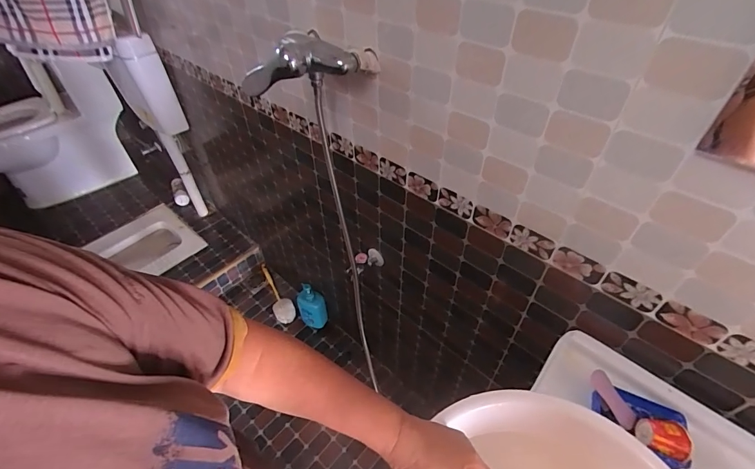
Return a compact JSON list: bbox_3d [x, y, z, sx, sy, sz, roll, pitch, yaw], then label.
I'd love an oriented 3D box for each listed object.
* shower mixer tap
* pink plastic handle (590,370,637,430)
[{"bbox_3d":[-0.115,-0.286,0.629,0.191,0.072,0.164,30,53,27],"label":"shower mixer tap"},{"bbox_3d":[0.347,0.242,0.542,0.023,0.017,0.080,-17,61,-15],"label":"pink plastic handle"}]

